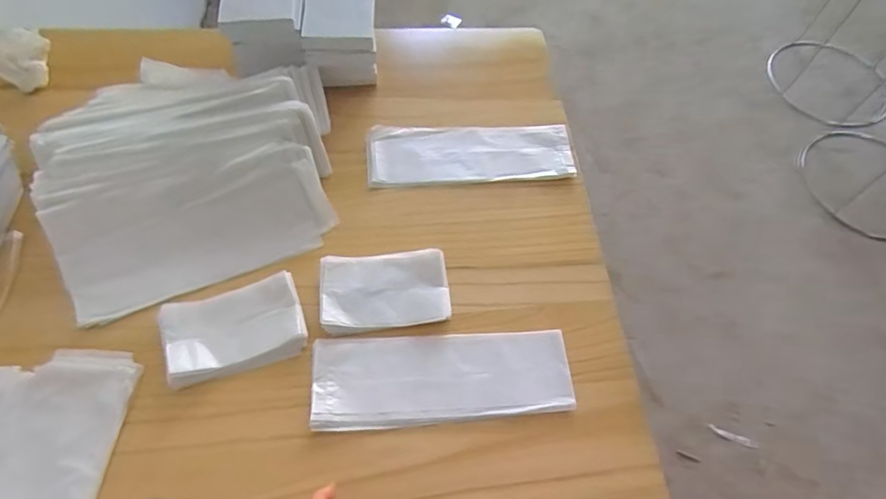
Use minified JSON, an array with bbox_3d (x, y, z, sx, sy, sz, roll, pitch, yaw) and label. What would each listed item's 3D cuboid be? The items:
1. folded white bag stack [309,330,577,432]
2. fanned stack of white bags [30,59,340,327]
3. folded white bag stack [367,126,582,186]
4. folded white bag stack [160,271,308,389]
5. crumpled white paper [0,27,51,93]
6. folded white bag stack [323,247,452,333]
[{"bbox_3d":[0.000,0.122,0.501,0.246,0.011,0.083,-3,61,-5],"label":"folded white bag stack"},{"bbox_3d":[-0.279,-0.113,0.577,0.301,0.066,0.298,-21,64,-14],"label":"fanned stack of white bags"},{"bbox_3d":[0.037,-0.120,0.638,0.253,0.010,0.084,-3,61,-4],"label":"folded white bag stack"},{"bbox_3d":[-0.201,0.076,0.497,0.124,0.016,0.077,-17,63,-12],"label":"folded white bag stack"},{"bbox_3d":[-0.530,-0.241,0.652,0.064,0.048,0.070,-30,66,-18],"label":"crumpled white paper"},{"bbox_3d":[-0.059,0.042,0.526,0.128,0.017,0.080,-2,61,-4],"label":"folded white bag stack"}]

